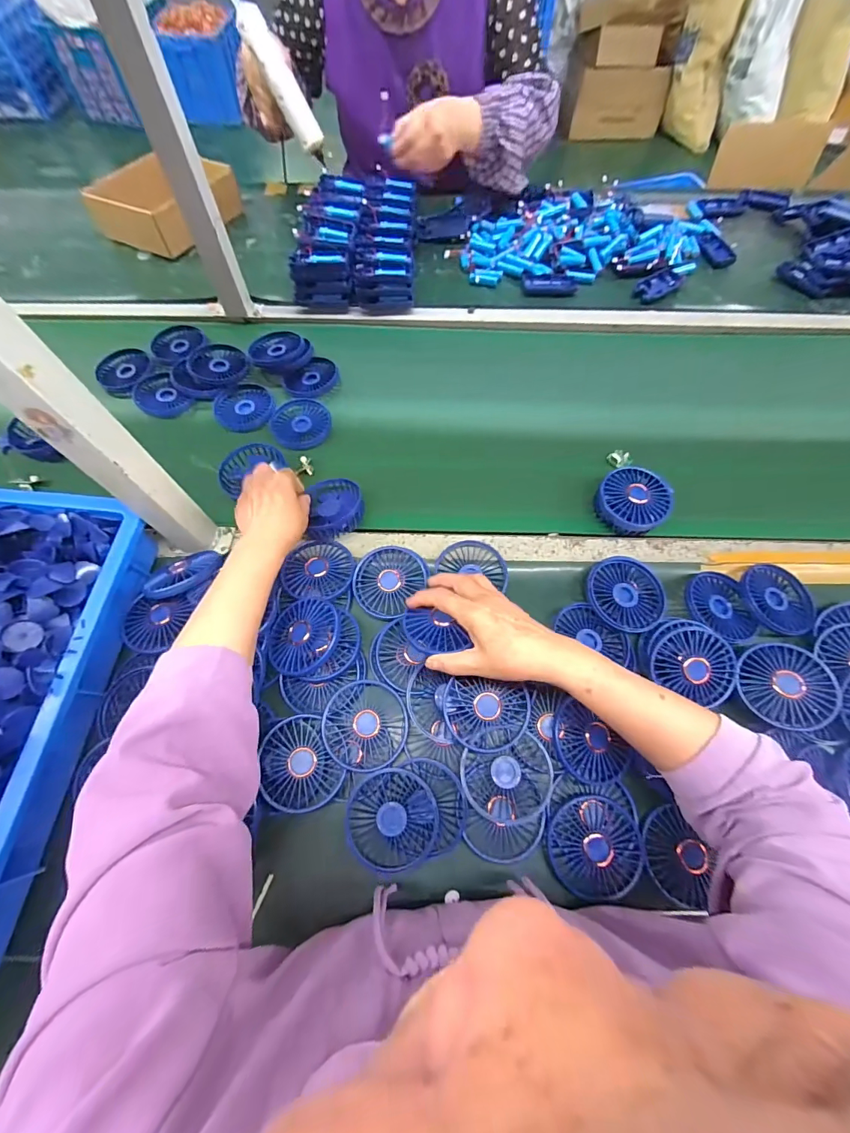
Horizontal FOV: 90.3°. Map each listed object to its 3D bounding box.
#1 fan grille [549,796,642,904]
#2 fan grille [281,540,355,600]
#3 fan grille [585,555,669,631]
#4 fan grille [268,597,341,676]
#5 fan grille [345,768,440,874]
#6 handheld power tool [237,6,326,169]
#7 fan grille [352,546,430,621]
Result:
[{"bbox_3d":[0.164,0.269,0.406,0.085,0.019,0.082,28,68,13],"label":"fan grille"},{"bbox_3d":[-0.129,0.003,0.518,0.080,0.010,0.078,-2,65,0],"label":"fan grille"},{"bbox_3d":[0.236,0.034,0.500,0.086,0.028,0.091,-40,71,-16],"label":"fan grille"},{"bbox_3d":[-0.133,0.074,0.468,0.082,0.019,0.087,-4,59,10],"label":"fan grille"},{"bbox_3d":[-0.032,0.249,0.418,0.086,0.016,0.087,-10,65,-4],"label":"fan grille"},{"bbox_3d":[-0.215,-0.733,0.650,0.036,0.187,0.028,-44,28,-19],"label":"handheld power tool"},{"bbox_3d":[-0.045,0.015,0.510,0.080,0.015,0.086,0,65,0],"label":"fan grille"}]

